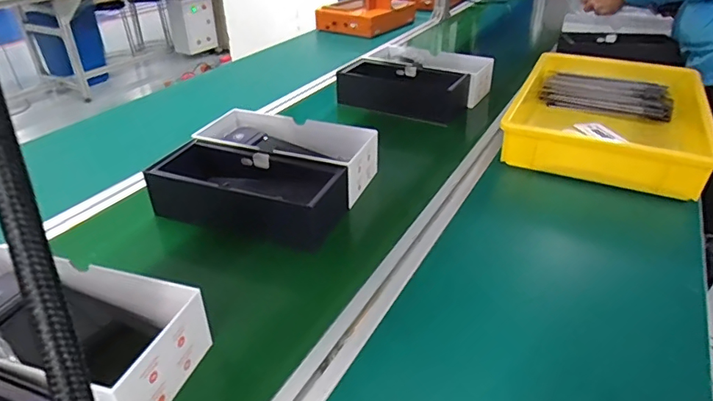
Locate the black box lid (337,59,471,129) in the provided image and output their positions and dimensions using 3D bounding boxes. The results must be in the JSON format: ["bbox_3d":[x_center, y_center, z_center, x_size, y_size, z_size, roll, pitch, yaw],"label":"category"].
[{"bbox_3d":[0.096,-0.236,1.016,0.252,0.067,0.115,18,37,26],"label":"black box lid"}]

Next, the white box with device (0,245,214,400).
[{"bbox_3d":[-0.281,0.123,0.458,0.273,0.069,0.134,10,34,16],"label":"white box with device"}]

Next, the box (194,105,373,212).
[{"bbox_3d":[-0.121,-0.078,0.762,0.291,0.065,0.124,11,34,17],"label":"box"}]

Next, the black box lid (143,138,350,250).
[{"bbox_3d":[-0.157,-0.017,0.670,0.268,0.063,0.117,11,34,17],"label":"black box lid"}]

